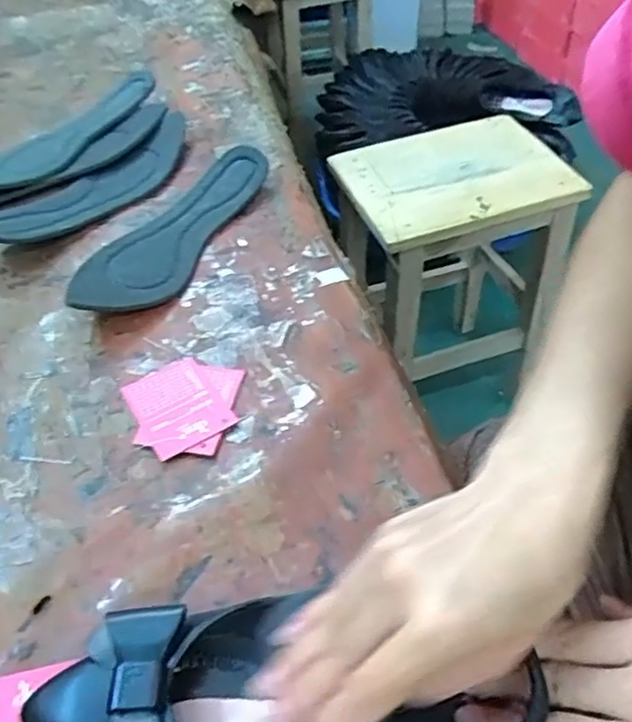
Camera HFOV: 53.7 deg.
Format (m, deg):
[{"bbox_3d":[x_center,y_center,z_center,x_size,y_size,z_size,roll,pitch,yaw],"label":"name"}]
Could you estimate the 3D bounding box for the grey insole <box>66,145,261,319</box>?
[{"bbox_3d":[-0.125,-0.118,0.540,0.082,0.031,0.253,17,52,17],"label":"grey insole"}]

